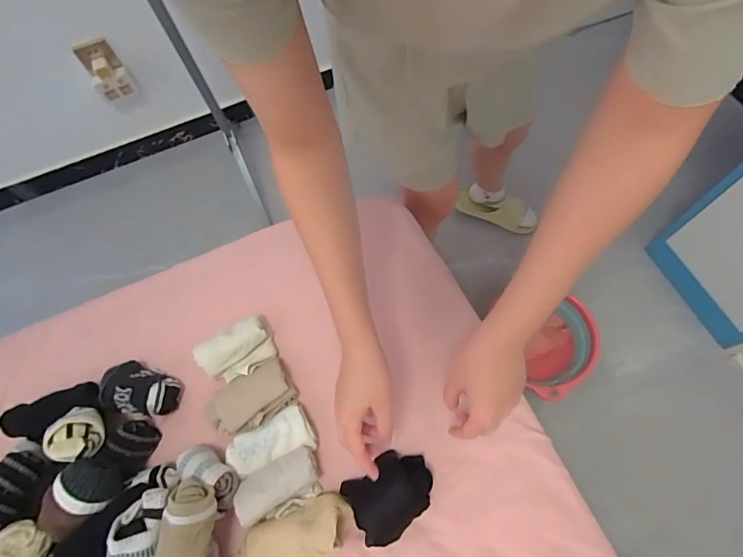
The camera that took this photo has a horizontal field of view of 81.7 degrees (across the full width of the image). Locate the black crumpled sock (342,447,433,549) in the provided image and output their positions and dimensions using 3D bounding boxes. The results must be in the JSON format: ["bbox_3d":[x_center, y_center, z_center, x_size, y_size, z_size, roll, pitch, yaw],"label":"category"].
[{"bbox_3d":[0.025,0.258,0.517,0.103,0.046,0.080,-33,67,-13],"label":"black crumpled sock"}]

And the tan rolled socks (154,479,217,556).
[{"bbox_3d":[-0.193,0.267,0.441,0.050,0.039,0.108,3,67,5],"label":"tan rolled socks"}]

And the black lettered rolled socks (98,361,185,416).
[{"bbox_3d":[-0.301,0.144,0.559,0.090,0.056,0.062,12,68,9],"label":"black lettered rolled socks"}]

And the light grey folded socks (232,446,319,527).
[{"bbox_3d":[-0.109,0.238,0.500,0.098,0.042,0.055,-33,69,-10],"label":"light grey folded socks"}]

